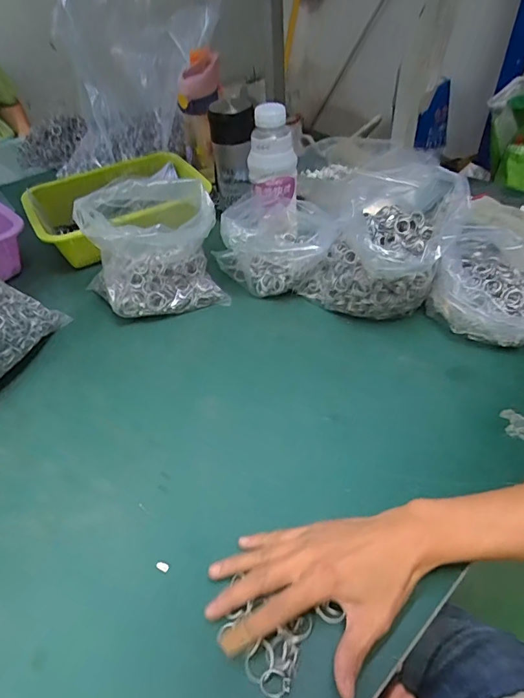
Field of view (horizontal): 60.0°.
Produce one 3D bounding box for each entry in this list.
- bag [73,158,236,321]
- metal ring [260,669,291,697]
[{"bbox_3d":[-0.132,-0.123,0.575,0.150,0.155,0.106,-14,47,-10],"label":"bag"},{"bbox_3d":[0.009,0.227,0.306,0.020,0.006,0.015,2,46,6],"label":"metal ring"}]

